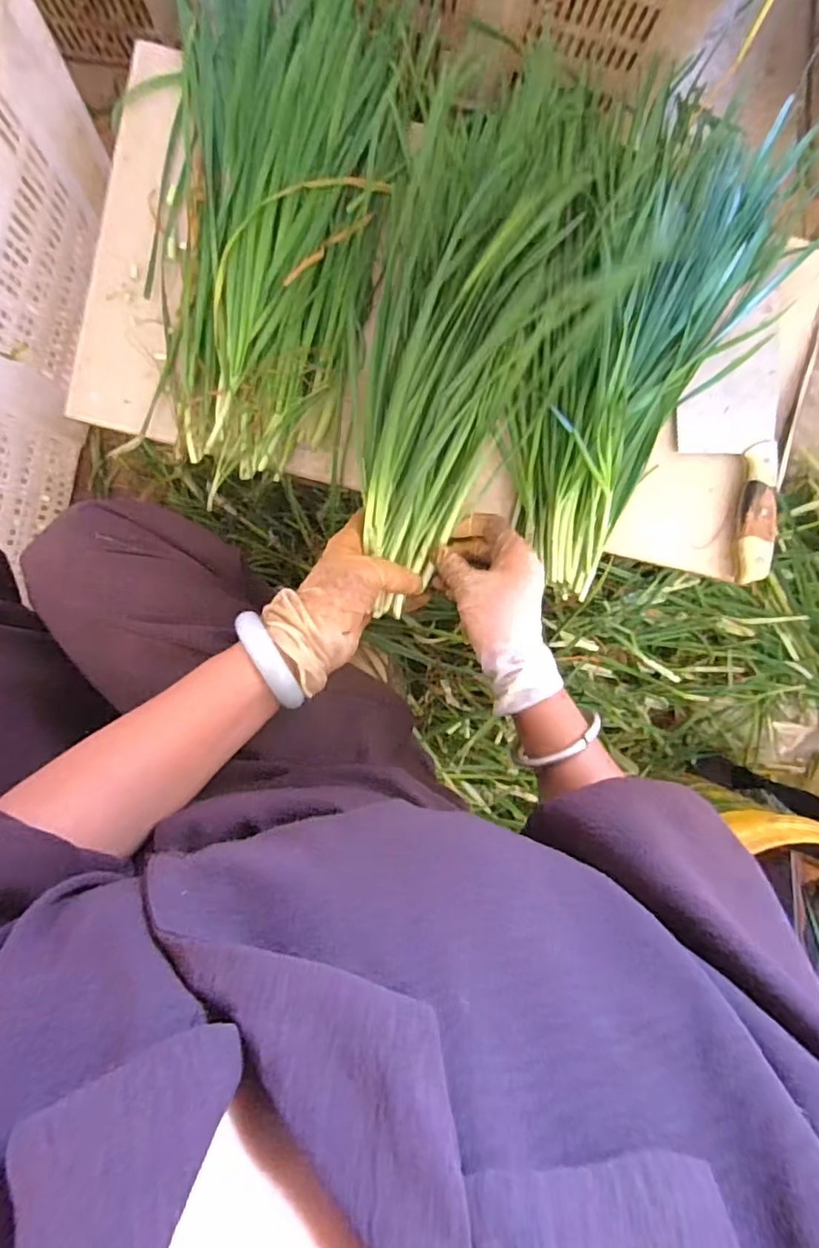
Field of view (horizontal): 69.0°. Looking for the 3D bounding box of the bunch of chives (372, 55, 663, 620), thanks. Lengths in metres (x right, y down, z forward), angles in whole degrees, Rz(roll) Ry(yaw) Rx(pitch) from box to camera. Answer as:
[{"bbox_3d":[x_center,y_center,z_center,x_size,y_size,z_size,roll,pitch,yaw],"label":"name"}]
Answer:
[{"bbox_3d":[0.060,-0.250,0.480,0.209,0.074,0.449,18,76,-5],"label":"bunch of chives"}]

